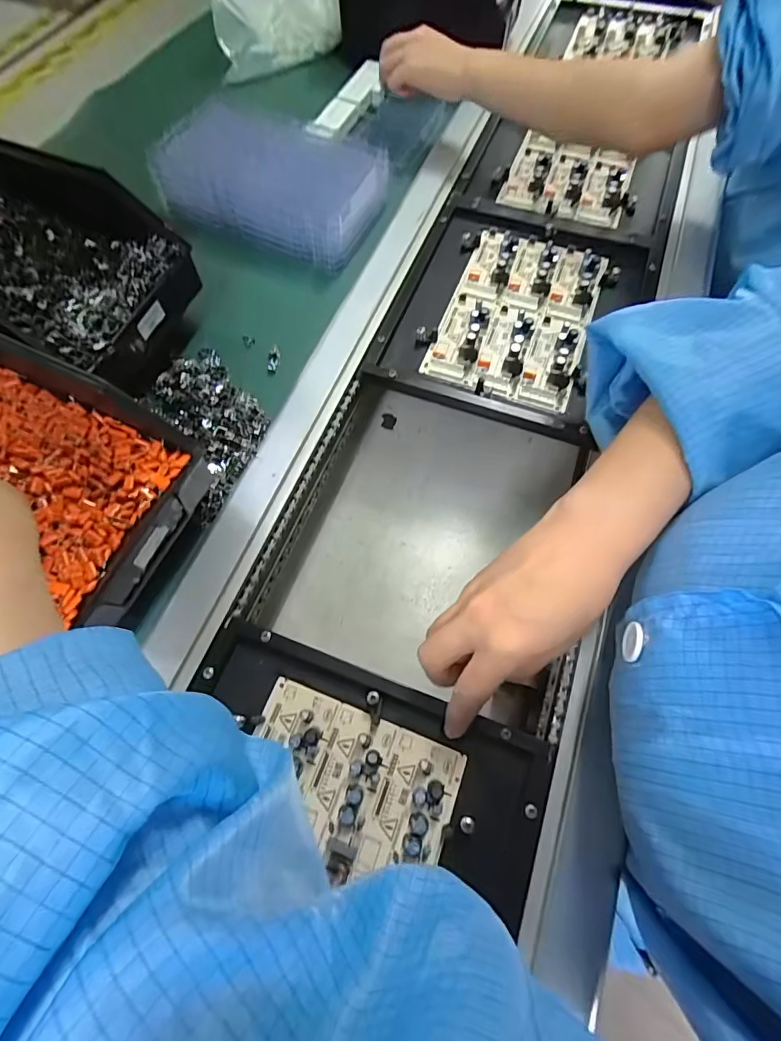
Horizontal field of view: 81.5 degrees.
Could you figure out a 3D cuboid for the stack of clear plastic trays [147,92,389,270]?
[{"bbox_3d":[-0.123,-0.363,0.487,0.222,0.065,0.141,21,68,8],"label":"stack of clear plastic trays"}]

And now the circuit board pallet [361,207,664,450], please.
[{"bbox_3d":[0.126,-0.211,0.451,0.228,0.019,0.262,20,68,8],"label":"circuit board pallet"}]

